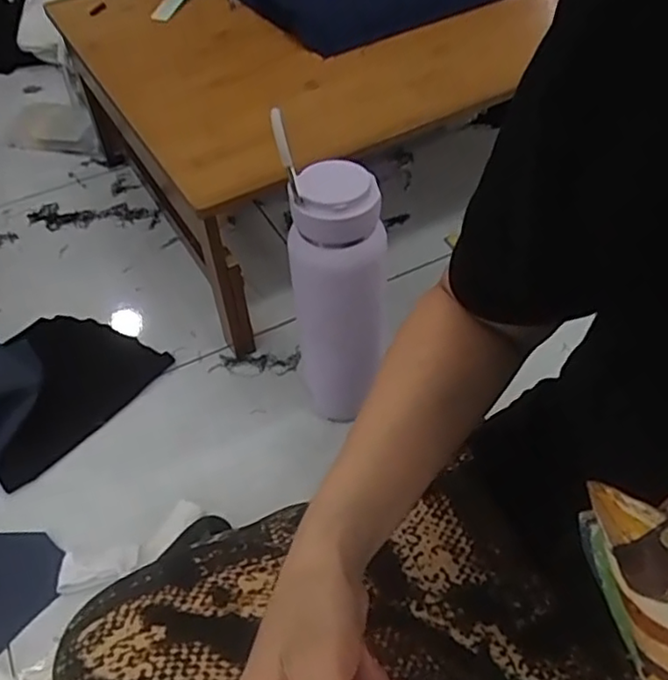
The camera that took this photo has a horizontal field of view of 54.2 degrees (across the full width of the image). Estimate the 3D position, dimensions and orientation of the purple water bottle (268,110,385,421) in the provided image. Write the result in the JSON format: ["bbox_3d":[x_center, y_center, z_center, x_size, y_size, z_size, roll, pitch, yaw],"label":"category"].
[{"bbox_3d":[0.004,-0.032,0.563,0.078,0.286,0.067,-4,48,-1],"label":"purple water bottle"}]

